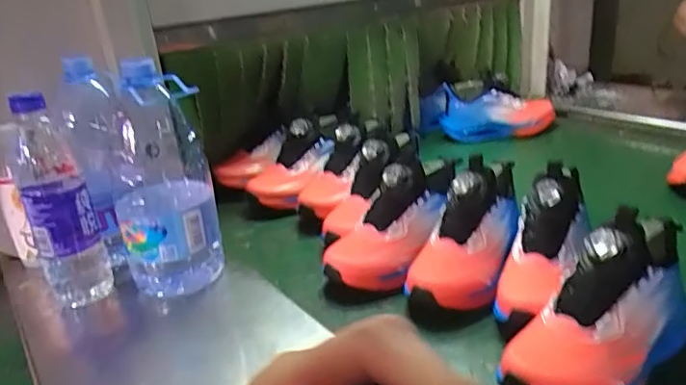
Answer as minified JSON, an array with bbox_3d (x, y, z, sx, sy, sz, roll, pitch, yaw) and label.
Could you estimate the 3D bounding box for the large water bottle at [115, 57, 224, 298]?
[{"bbox_3d":[-0.199,-0.014,0.594,0.102,0.236,0.113,-12,24,-17],"label":"large water bottle"}]

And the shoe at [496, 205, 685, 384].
[{"bbox_3d":[0.225,0.095,0.460,0.203,0.119,0.093,-24,30,-39],"label":"shoe"}]

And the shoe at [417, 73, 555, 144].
[{"bbox_3d":[0.291,-0.178,1.102,0.259,0.120,0.119,2,24,15],"label":"shoe"}]

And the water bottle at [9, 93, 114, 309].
[{"bbox_3d":[-0.301,0.016,0.569,0.068,0.223,0.057,-15,25,-24],"label":"water bottle"}]

